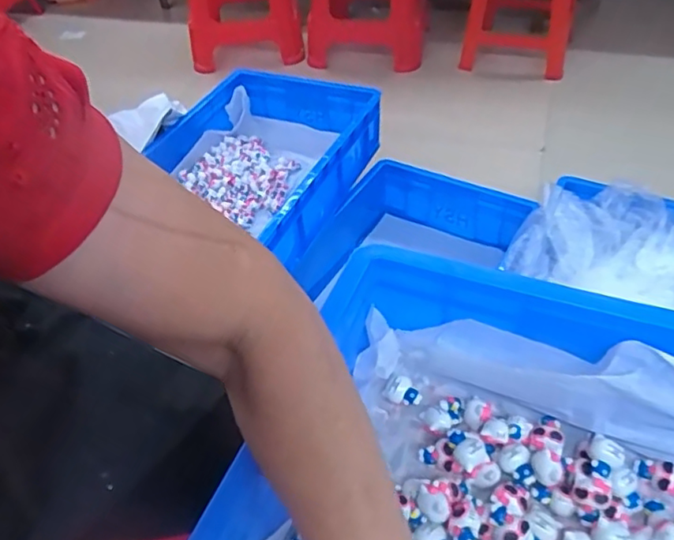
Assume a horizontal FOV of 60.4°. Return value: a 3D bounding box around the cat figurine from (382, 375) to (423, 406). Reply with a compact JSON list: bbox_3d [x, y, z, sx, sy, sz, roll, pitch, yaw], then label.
[{"bbox_3d":[0.060,0.107,0.514,0.033,0.014,0.022,19,50,23],"label":"cat figurine"}]

